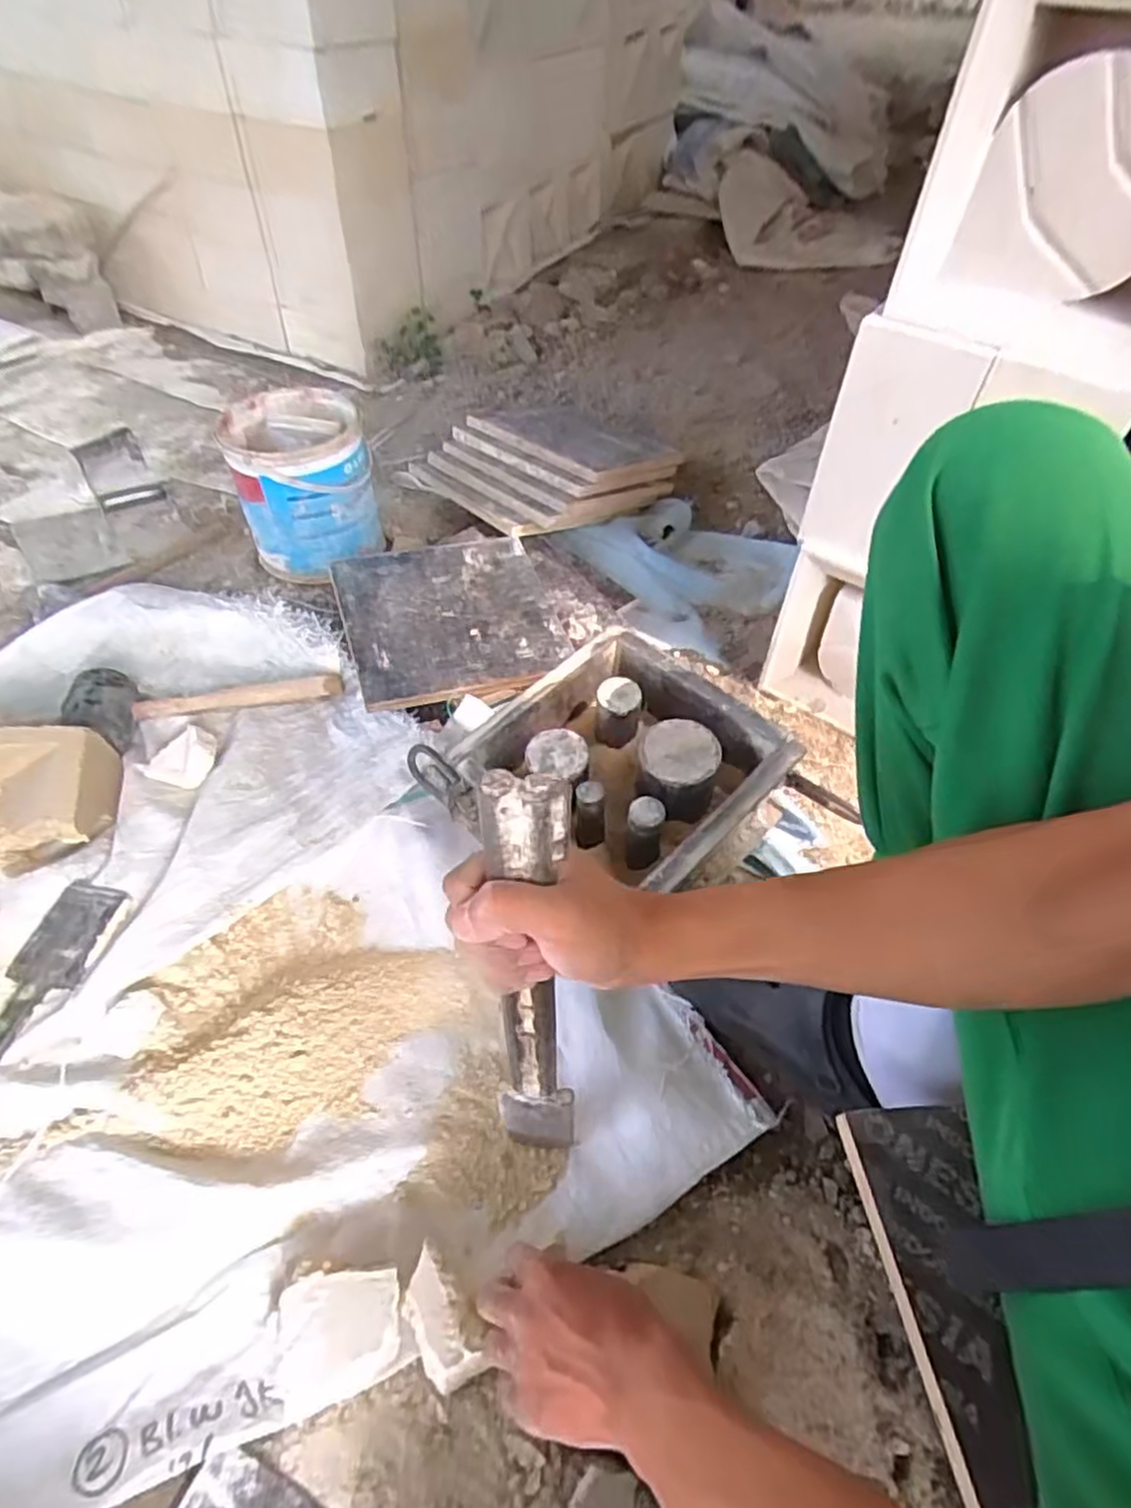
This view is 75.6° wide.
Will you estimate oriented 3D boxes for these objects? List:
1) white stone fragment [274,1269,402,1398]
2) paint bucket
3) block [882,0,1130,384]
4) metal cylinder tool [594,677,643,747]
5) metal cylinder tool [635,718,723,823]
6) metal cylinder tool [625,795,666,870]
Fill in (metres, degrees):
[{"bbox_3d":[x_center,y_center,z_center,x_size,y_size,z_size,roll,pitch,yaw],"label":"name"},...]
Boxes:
[{"bbox_3d":[-0.149,0.381,0.482,0.077,0.028,0.062,1,51,-4],"label":"white stone fragment"},{"bbox_3d":[-0.338,-0.341,0.955,0.164,0.183,0.161,0,48,0],"label":"paint bucket"},{"bbox_3d":[0.341,-0.372,0.467,0.199,0.197,0.051,28,54,22],"label":"block"},{"bbox_3d":[0.053,-0.040,0.740,0.045,0.070,0.039,6,49,5],"label":"metal cylinder tool"},{"bbox_3d":[0.105,0.019,0.689,0.073,0.069,0.077,0,48,0],"label":"metal cylinder tool"},{"bbox_3d":[0.070,0.069,0.654,0.033,0.068,0.029,20,51,17],"label":"metal cylinder tool"}]

